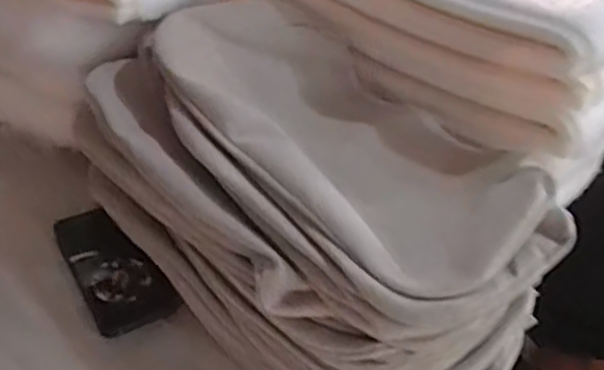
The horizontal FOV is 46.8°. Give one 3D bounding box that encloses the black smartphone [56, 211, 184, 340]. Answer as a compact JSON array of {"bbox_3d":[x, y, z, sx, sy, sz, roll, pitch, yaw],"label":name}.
[{"bbox_3d":[-0.199,0.084,0.735,0.081,0.009,0.160,-30,60,-11],"label":"black smartphone"}]

